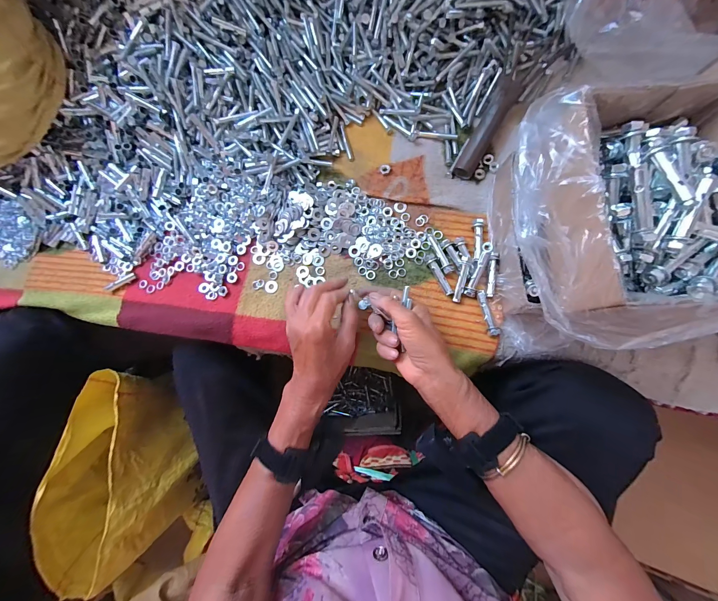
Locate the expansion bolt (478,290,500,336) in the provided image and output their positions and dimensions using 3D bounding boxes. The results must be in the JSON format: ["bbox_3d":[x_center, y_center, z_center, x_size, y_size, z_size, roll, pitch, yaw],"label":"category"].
[{"bbox_3d":[0.157,0.016,0.368,0.013,0.009,0.057,-16,81,4],"label":"expansion bolt"}]

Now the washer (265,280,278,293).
[{"bbox_3d":[-0.120,-0.019,0.411,0.017,0.004,0.017,6,83,7],"label":"washer"}]

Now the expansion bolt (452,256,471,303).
[{"bbox_3d":[0.127,-0.026,0.375,0.013,0.015,0.055,14,89,8],"label":"expansion bolt"}]

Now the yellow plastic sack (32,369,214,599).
[{"bbox_3d":[-0.392,0.277,0.498,0.168,0.178,0.324,-3,82,6],"label":"yellow plastic sack"}]

